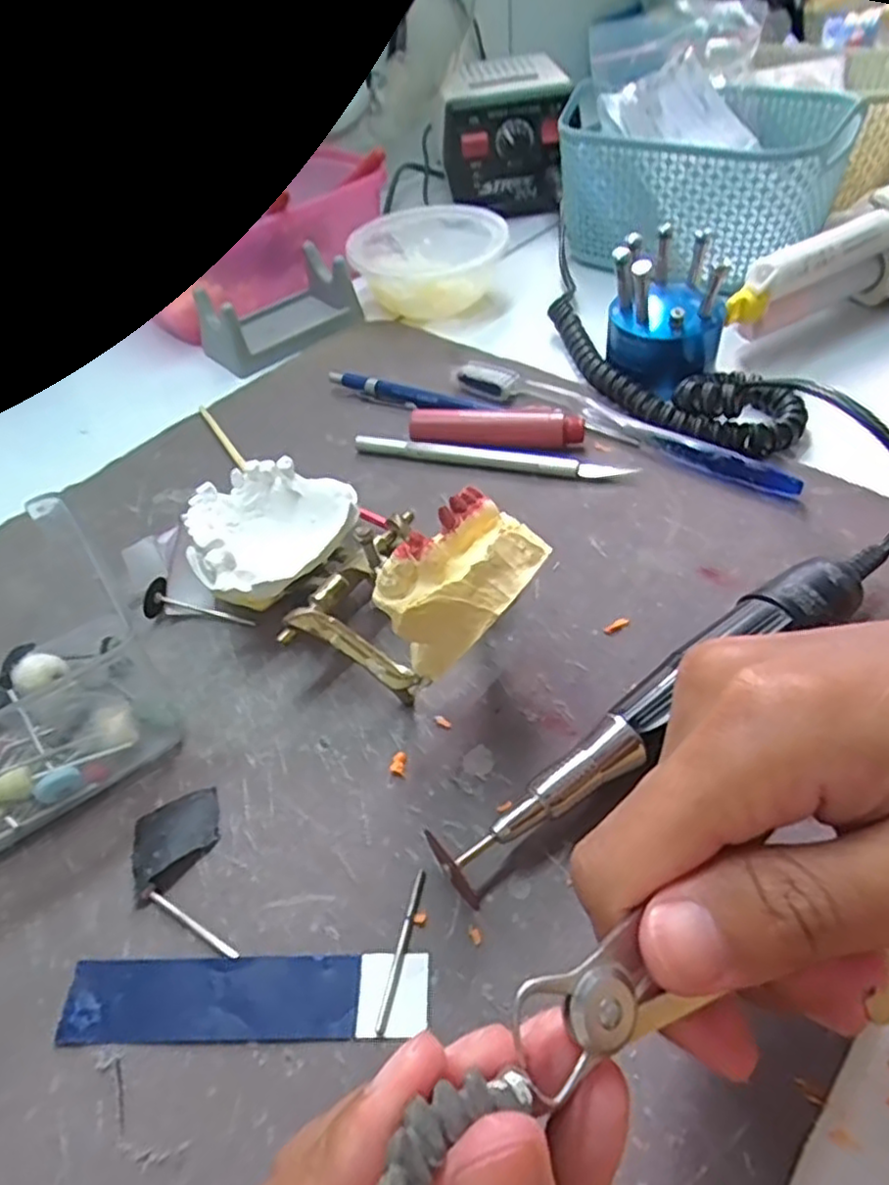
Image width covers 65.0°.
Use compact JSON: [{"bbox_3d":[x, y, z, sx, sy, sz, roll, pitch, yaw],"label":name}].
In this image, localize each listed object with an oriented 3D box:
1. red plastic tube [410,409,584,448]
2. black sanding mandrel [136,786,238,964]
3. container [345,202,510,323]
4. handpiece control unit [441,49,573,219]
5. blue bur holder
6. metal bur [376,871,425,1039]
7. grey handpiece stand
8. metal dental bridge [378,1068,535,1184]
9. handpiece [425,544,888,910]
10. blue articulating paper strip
[{"bbox_3d":[0.025,-0.083,0.350,0.086,0.017,0.016,4,50,10],"label":"red plastic tube"},{"bbox_3d":[-0.083,0.089,0.219,0.027,0.006,0.055,-19,49,-10],"label":"black sanding mandrel"},{"bbox_3d":[-0.009,-0.223,0.469,0.097,0.041,0.097,-3,49,4],"label":"container"},{"bbox_3d":[0.049,-0.366,0.558,0.083,0.078,0.109,3,49,9],"label":"handpiece control unit"},{"bbox_3d":[0.117,-0.150,0.370,0.058,0.060,0.058,8,50,13],"label":"blue bur holder"},{"bbox_3d":[-0.012,0.101,0.200,0.004,0.004,0.044,7,50,13],"label":"metal bur"},{"bbox_3d":[-0.111,-0.187,0.452,0.099,0.035,0.061,-38,55,-24],"label":"grey handpiece stand"},{"bbox_3d":[0.000,0.079,0.101,0.011,0.006,0.032,32,18,29],"label":"metal dental bridge"},{"bbox_3d":[0.079,0.033,0.233,0.194,0.029,0.027,-30,52,-18],"label":"handpiece"},{"bbox_3d":[-0.056,0.113,0.195,0.101,0.004,0.021,-3,49,4],"label":"blue articulating paper strip"}]

